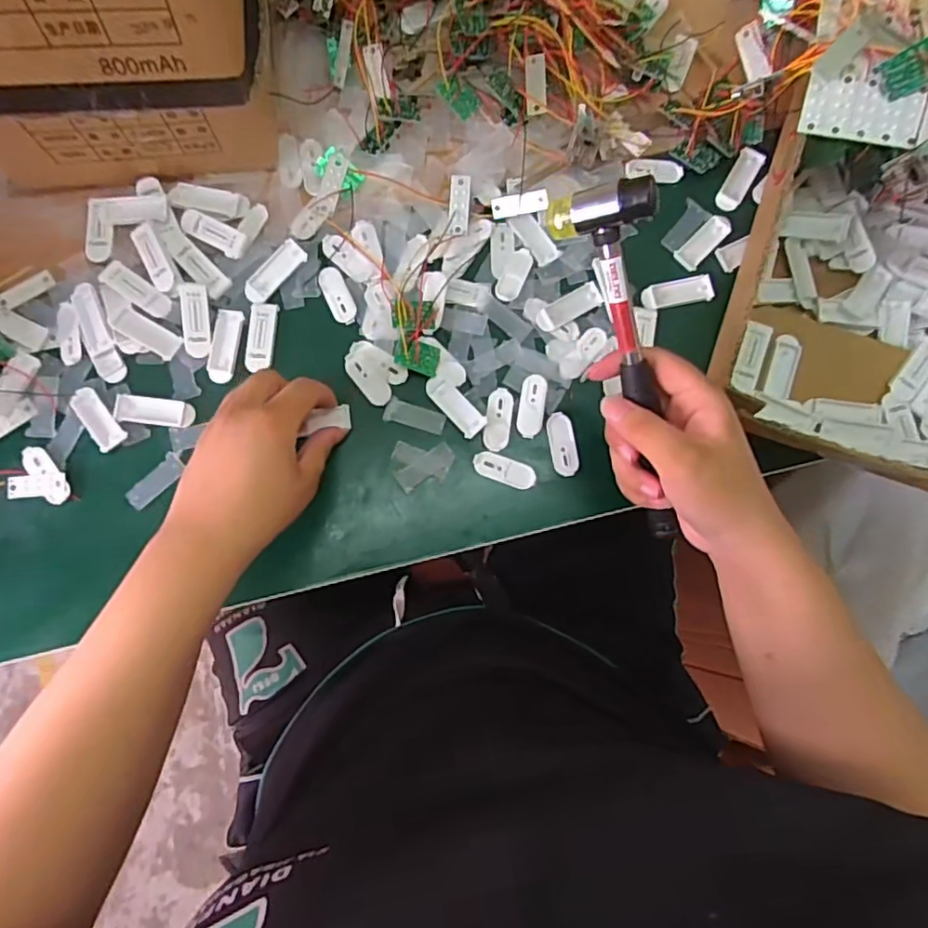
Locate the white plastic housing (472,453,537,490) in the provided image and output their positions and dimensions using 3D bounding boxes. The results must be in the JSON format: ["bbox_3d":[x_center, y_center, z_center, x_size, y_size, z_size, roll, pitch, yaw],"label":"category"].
[{"bbox_3d":[0.032,0.005,0.473,0.050,0.004,0.021,18,80,2],"label":"white plastic housing"}]

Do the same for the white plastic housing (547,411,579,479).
[{"bbox_3d":[0.079,-0.016,0.479,0.020,0.004,0.051,-7,80,-2],"label":"white plastic housing"}]

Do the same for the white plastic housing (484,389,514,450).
[{"bbox_3d":[0.028,-0.036,0.481,0.020,0.004,0.050,9,80,1],"label":"white plastic housing"}]

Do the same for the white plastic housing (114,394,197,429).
[{"bbox_3d":[-0.242,-0.042,0.473,0.061,0.006,0.022,6,80,0],"label":"white plastic housing"}]

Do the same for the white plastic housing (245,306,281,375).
[{"bbox_3d":[-0.163,-0.103,0.484,0.022,0.006,0.053,4,80,0],"label":"white plastic housing"}]

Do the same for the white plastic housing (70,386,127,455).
[{"bbox_3d":[-0.285,-0.035,0.470,0.022,0.008,0.056,-38,83,-7],"label":"white plastic housing"}]

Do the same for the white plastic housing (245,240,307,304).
[{"bbox_3d":[-0.154,-0.156,0.490,0.057,0.007,0.022,-44,83,-8],"label":"white plastic housing"}]

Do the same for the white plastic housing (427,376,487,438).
[{"bbox_3d":[-0.007,-0.047,0.478,0.021,0.004,0.056,-42,83,-7],"label":"white plastic housing"}]

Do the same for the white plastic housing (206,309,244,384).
[{"bbox_3d":[-0.191,-0.095,0.480,0.021,0.004,0.059,9,80,1],"label":"white plastic housing"}]

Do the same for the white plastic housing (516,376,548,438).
[{"bbox_3d":[0.054,-0.046,0.480,0.020,0.005,0.050,9,80,1],"label":"white plastic housing"}]

